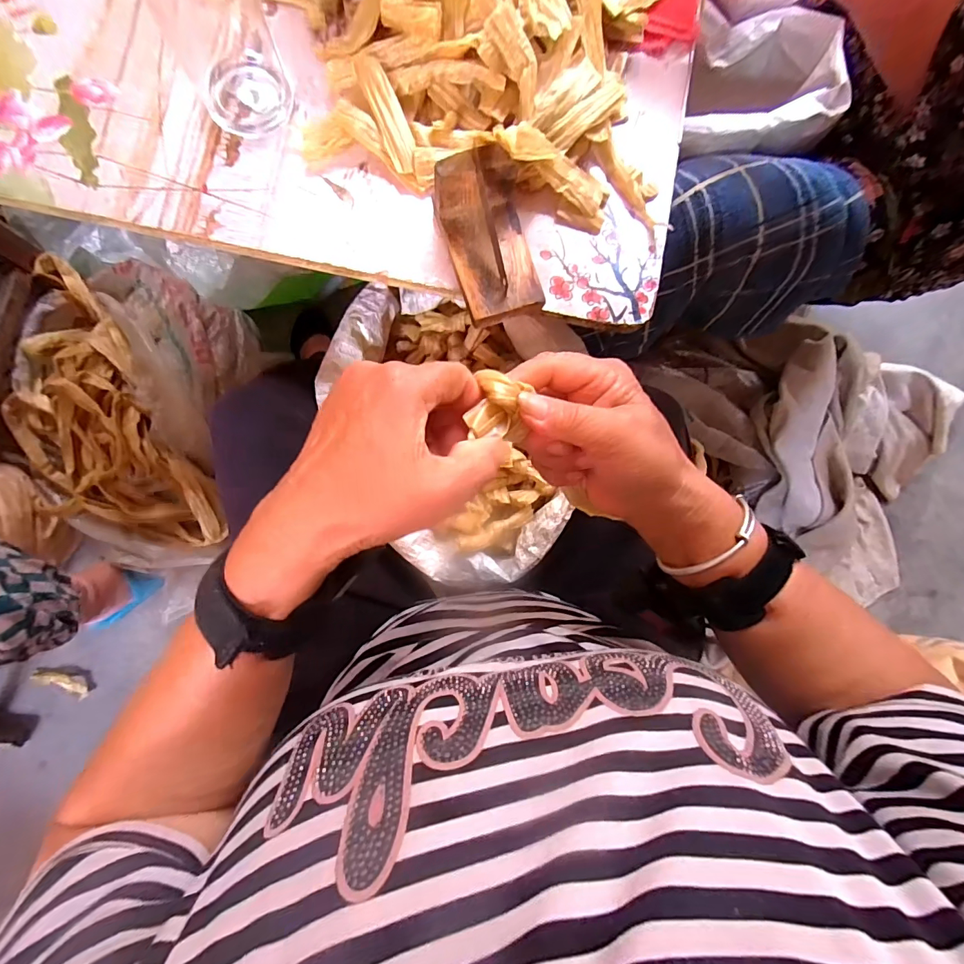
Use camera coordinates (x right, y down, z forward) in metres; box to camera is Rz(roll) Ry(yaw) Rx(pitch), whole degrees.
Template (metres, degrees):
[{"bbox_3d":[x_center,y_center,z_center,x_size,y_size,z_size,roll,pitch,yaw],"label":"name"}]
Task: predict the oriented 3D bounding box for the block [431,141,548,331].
[{"bbox_3d":[0.008,-0.185,0.335,0.063,0.057,0.099,-19,83,-6],"label":"block"}]

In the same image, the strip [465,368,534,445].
[{"bbox_3d":[0.008,-0.041,0.234,0.032,0.015,0.038,2,81,-3],"label":"strip"}]

